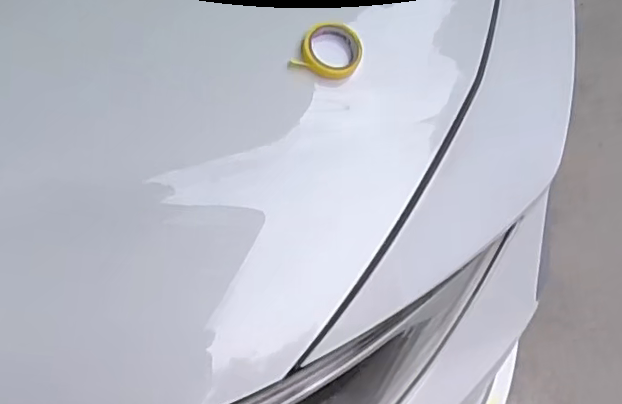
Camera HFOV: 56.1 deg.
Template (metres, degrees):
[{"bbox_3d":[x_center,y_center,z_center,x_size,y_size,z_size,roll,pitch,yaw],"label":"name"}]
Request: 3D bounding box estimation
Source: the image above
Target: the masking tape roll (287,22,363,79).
[{"bbox_3d":[0.016,-0.128,0.494,0.055,0.017,0.049,21,72,-18],"label":"masking tape roll"}]

